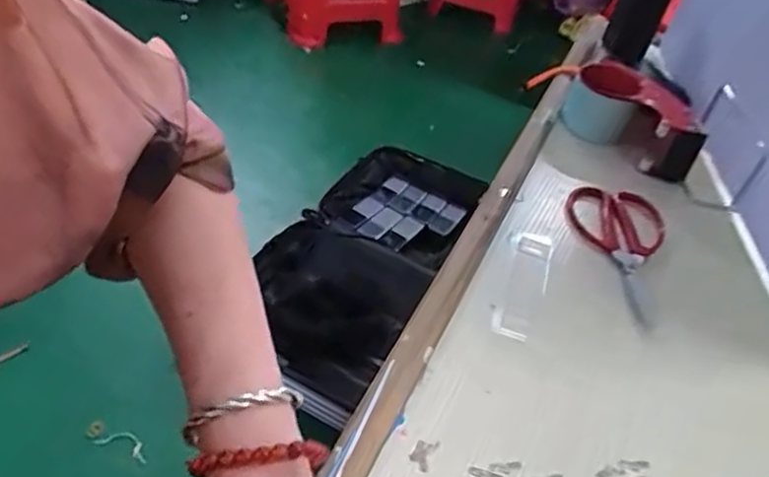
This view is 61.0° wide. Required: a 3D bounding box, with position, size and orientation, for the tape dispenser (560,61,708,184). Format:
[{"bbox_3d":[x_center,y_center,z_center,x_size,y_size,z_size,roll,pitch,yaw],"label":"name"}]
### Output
[{"bbox_3d":[0.287,-0.136,0.758,0.074,0.073,0.178,-21,51,-31],"label":"tape dispenser"}]

